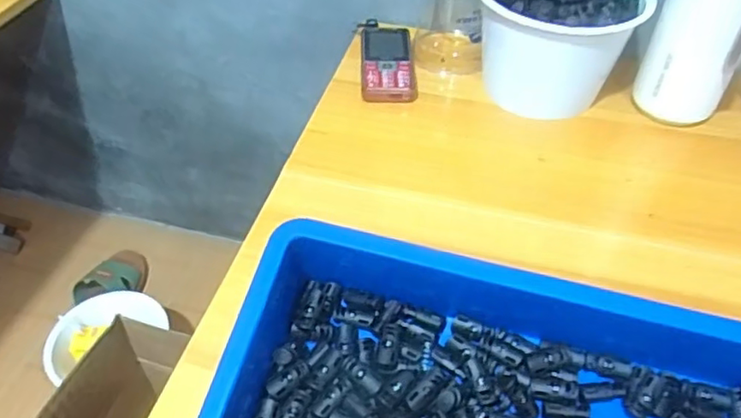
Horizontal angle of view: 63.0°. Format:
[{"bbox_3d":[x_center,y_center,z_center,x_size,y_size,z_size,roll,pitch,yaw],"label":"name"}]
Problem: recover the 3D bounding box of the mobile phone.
[{"bbox_3d":[0.020,-0.163,0.673,0.057,0.018,0.131,-1,47,1],"label":"mobile phone"}]

